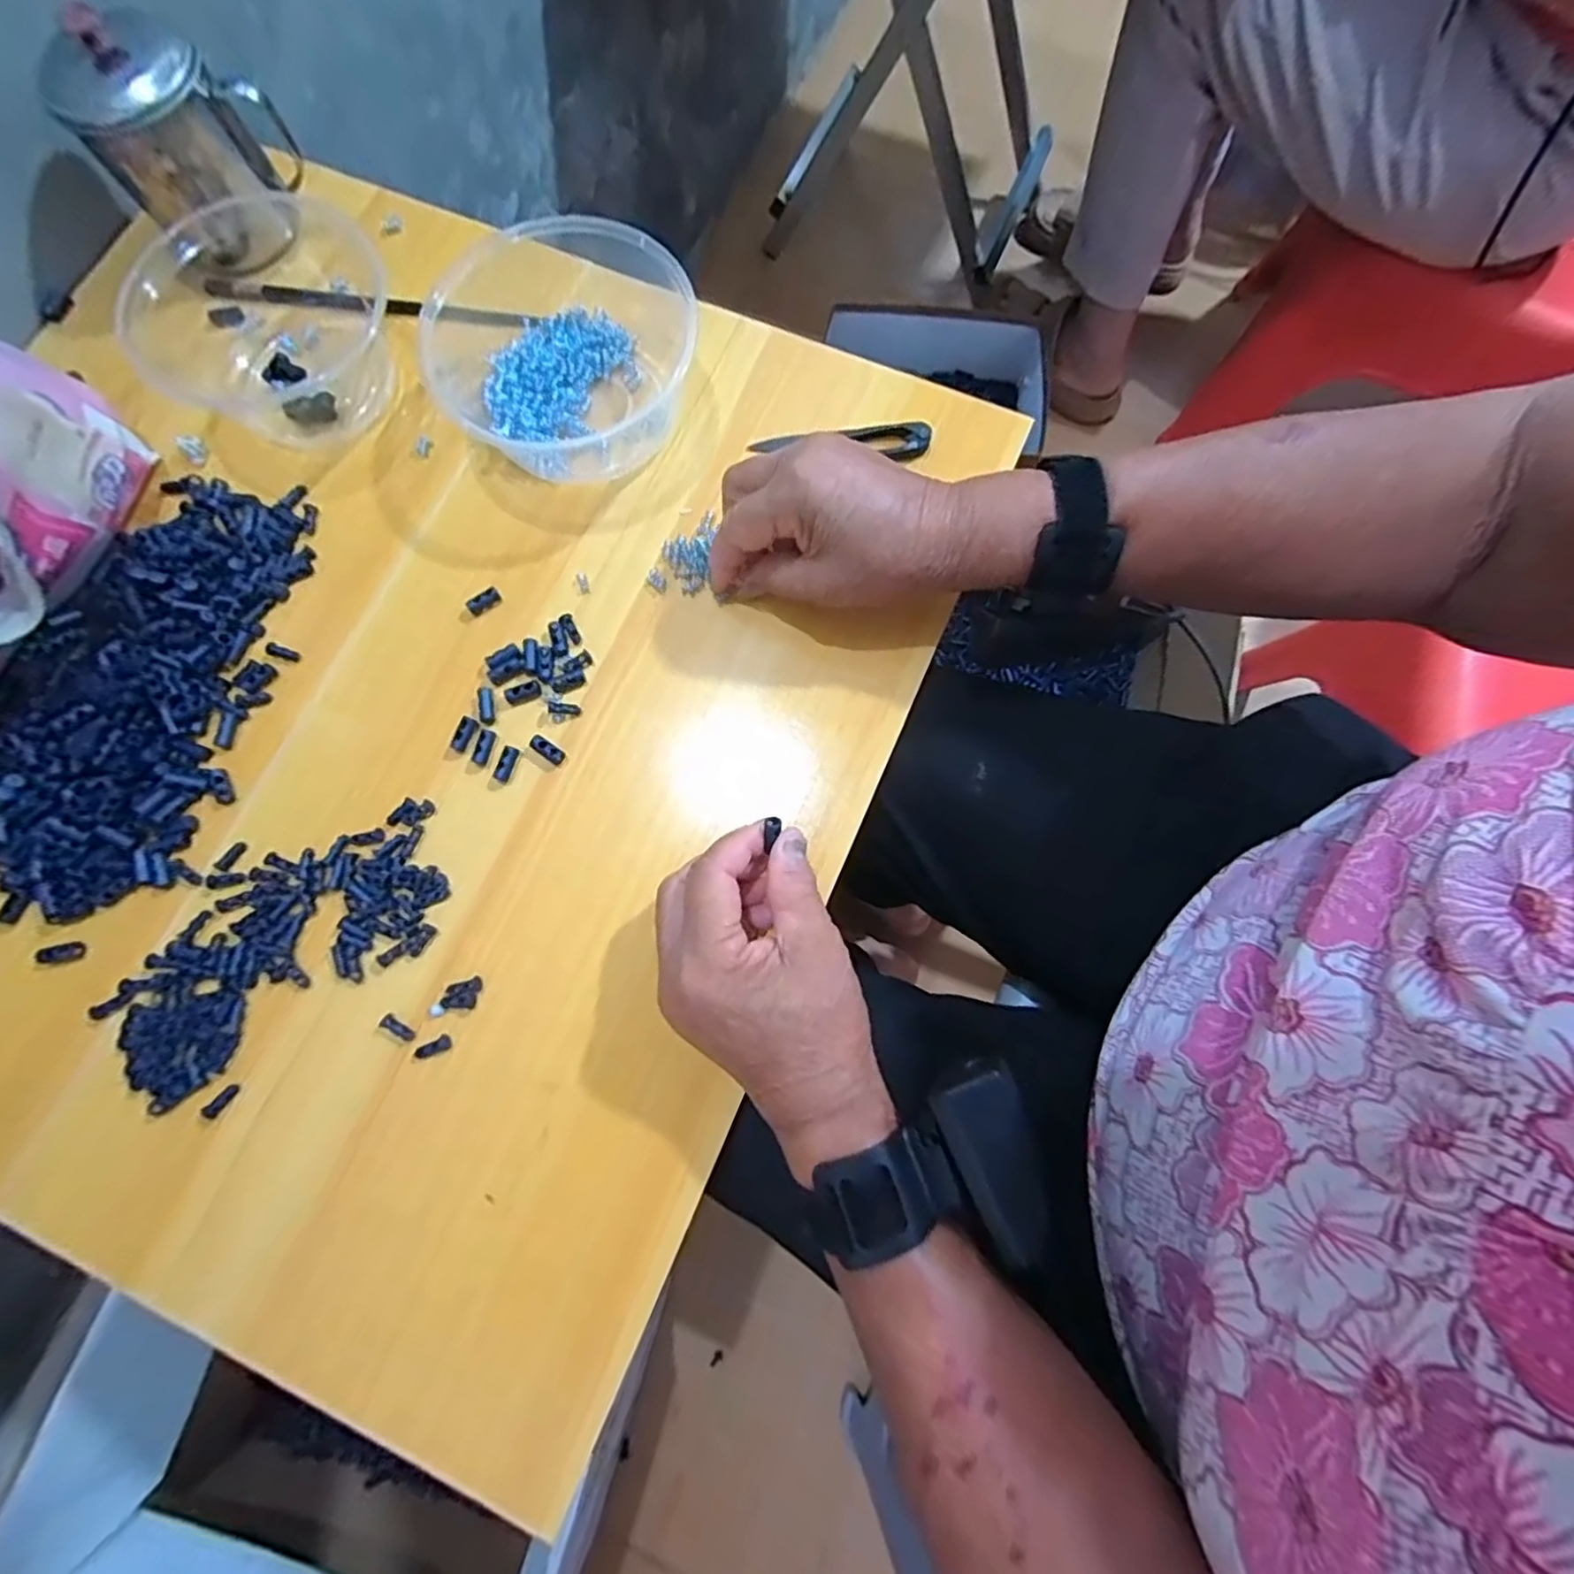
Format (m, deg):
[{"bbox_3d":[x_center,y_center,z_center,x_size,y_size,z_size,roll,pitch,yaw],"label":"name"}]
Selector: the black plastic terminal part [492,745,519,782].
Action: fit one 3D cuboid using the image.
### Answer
[{"bbox_3d":[-0.148,-0.013,0.350,0.007,0.006,0.018,24,79,5],"label":"black plastic terminal part"}]

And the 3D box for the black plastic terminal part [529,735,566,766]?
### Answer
[{"bbox_3d":[-0.127,-0.020,0.352,0.020,0.004,0.009,33,80,7],"label":"black plastic terminal part"}]

